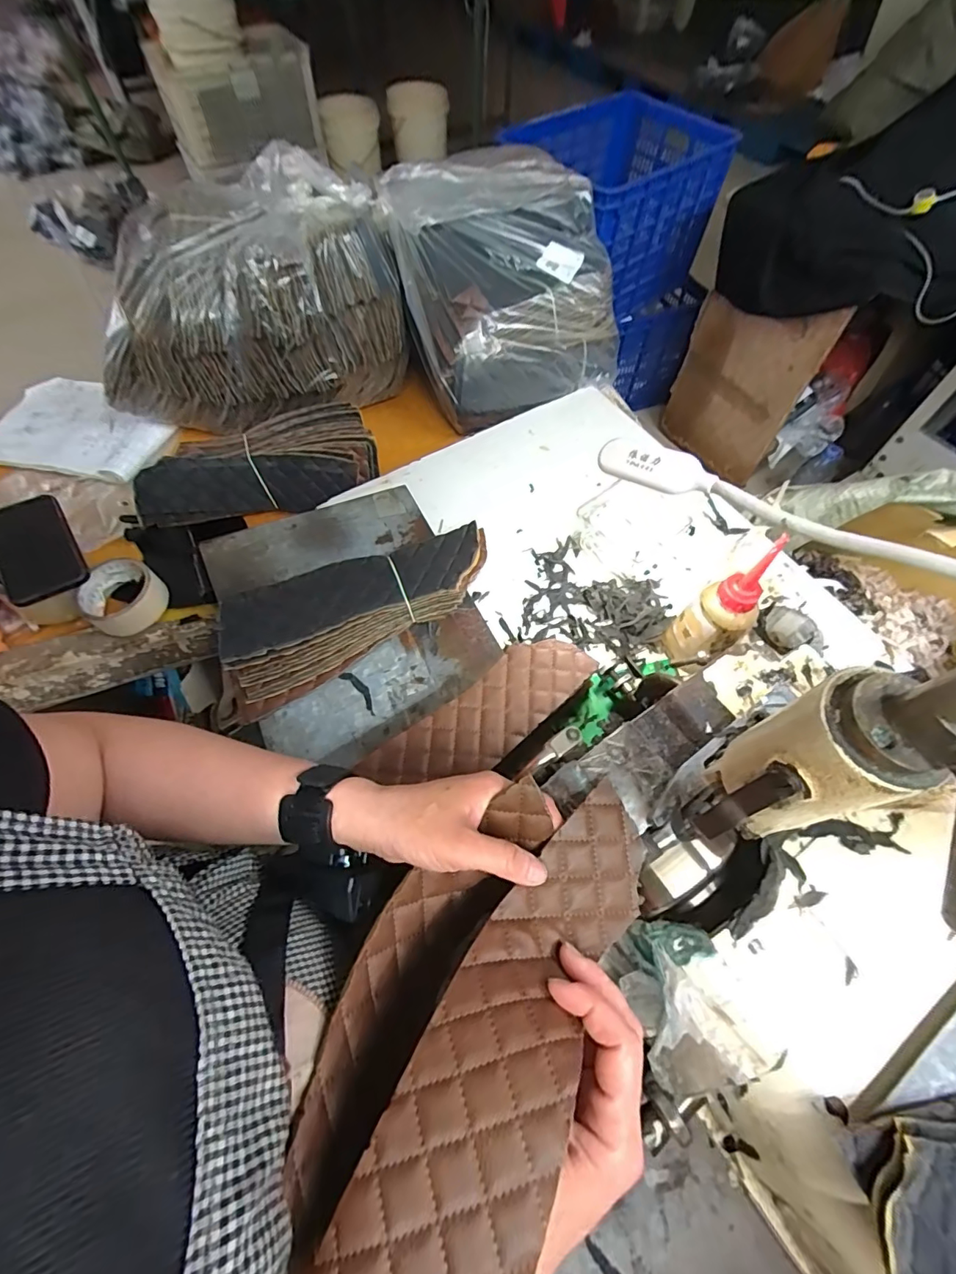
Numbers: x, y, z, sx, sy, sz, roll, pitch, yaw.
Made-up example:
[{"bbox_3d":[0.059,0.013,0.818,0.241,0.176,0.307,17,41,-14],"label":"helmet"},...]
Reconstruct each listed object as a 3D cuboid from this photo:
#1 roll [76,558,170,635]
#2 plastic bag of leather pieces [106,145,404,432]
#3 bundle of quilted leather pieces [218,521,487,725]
[{"bbox_3d":[-0.424,-0.046,0.601,0.078,0.043,0.085,0,61,0],"label":"roll"},{"bbox_3d":[-0.320,-0.481,0.712,0.401,0.214,0.257,-11,62,-6],"label":"plastic bag of leather pieces"},{"bbox_3d":[-0.127,-0.037,0.519,0.286,0.061,0.101,-29,65,-15],"label":"bundle of quilted leather pieces"}]

